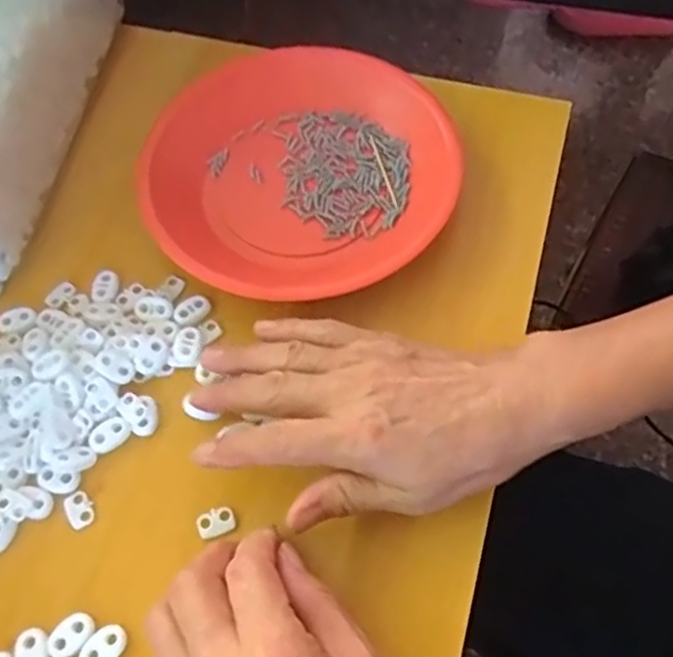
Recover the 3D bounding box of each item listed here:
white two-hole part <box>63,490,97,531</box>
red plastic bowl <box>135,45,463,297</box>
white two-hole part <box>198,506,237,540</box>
[{"bbox_3d":[-0.134,0.094,0.370,0.013,0.004,0.018,-31,64,-14],"label":"white two-hole part"},{"bbox_3d":[-0.023,-0.098,0.455,0.188,0.029,0.187,-1,61,2],"label":"red plastic bowl"},{"bbox_3d":[-0.061,0.098,0.363,0.018,0.004,0.013,-23,63,-10],"label":"white two-hole part"}]

